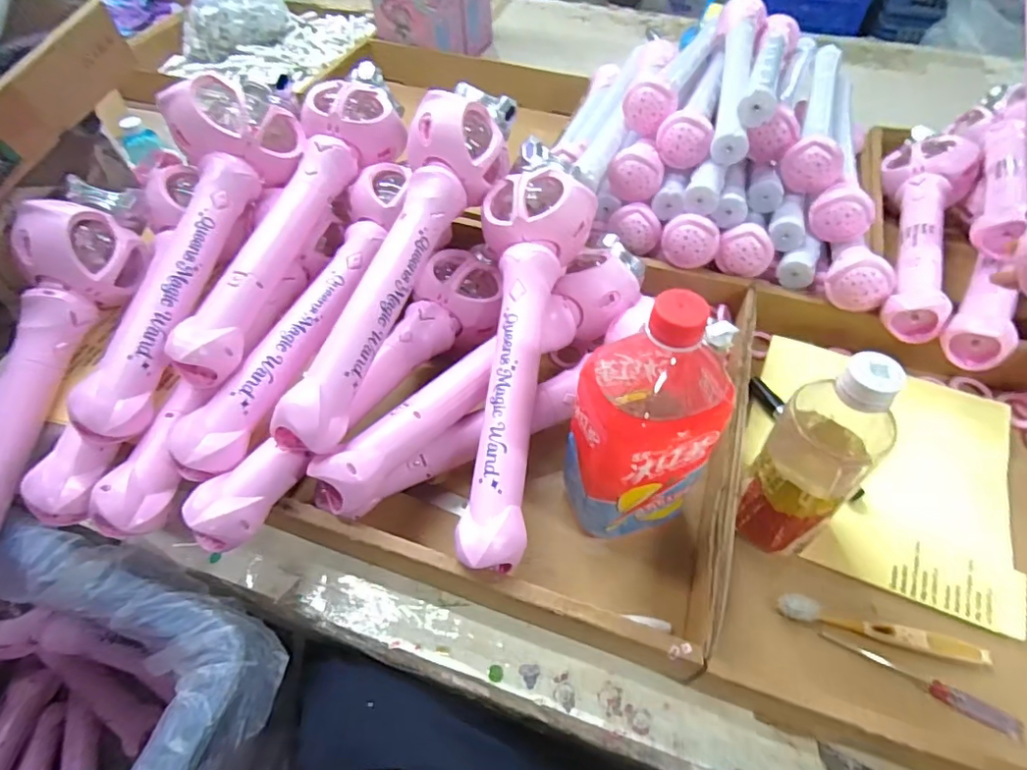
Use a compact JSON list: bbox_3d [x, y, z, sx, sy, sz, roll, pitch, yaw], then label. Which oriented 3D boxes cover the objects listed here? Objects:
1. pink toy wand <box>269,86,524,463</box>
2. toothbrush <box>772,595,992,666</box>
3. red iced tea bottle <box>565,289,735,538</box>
[{"bbox_3d":[-0.097,-0.116,0.445,0.080,0.083,0.353,19,56,14],"label":"pink toy wand"},{"bbox_3d":[0.263,0.175,0.393,0.139,0.008,0.017,12,57,10],"label":"toothbrush"},{"bbox_3d":[0.090,0.026,0.377,0.091,0.212,0.107,19,59,14],"label":"red iced tea bottle"}]

